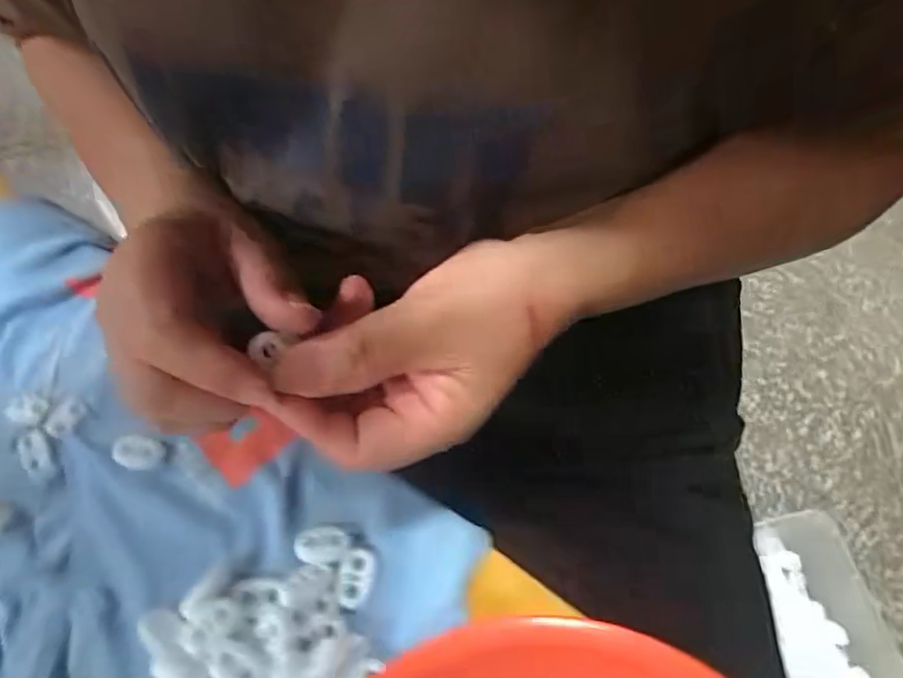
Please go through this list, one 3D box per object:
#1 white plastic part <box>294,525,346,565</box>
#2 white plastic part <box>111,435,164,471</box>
[{"bbox_3d":[-0.054,0.085,0.227,0.020,0.004,0.014,-1,64,1],"label":"white plastic part"},{"bbox_3d":[-0.142,0.051,0.246,0.022,0.010,0.013,3,64,3],"label":"white plastic part"}]

